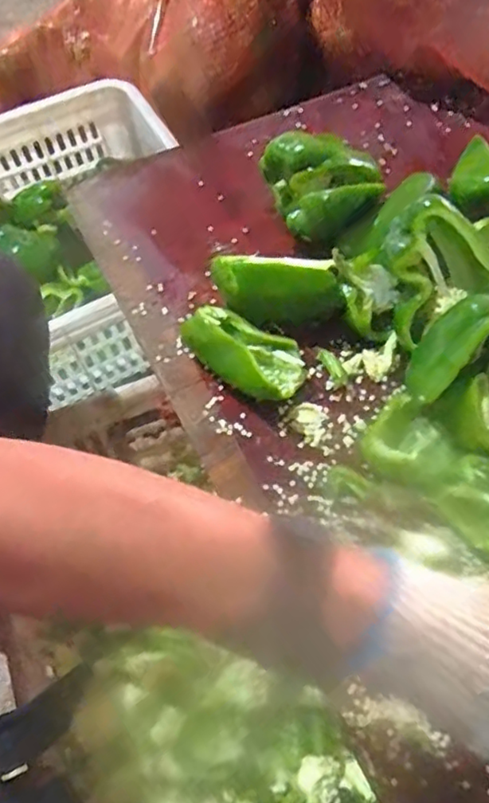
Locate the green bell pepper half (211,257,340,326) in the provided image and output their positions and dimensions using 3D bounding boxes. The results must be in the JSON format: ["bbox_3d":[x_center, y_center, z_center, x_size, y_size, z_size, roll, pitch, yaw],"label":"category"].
[{"bbox_3d":[0.028,-0.094,0.493,0.106,0.043,0.046,6,62,6],"label":"green bell pepper half"}]

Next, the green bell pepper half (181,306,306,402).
[{"bbox_3d":[0.000,-0.042,0.485,0.101,0.050,0.070,33,68,19],"label":"green bell pepper half"}]

